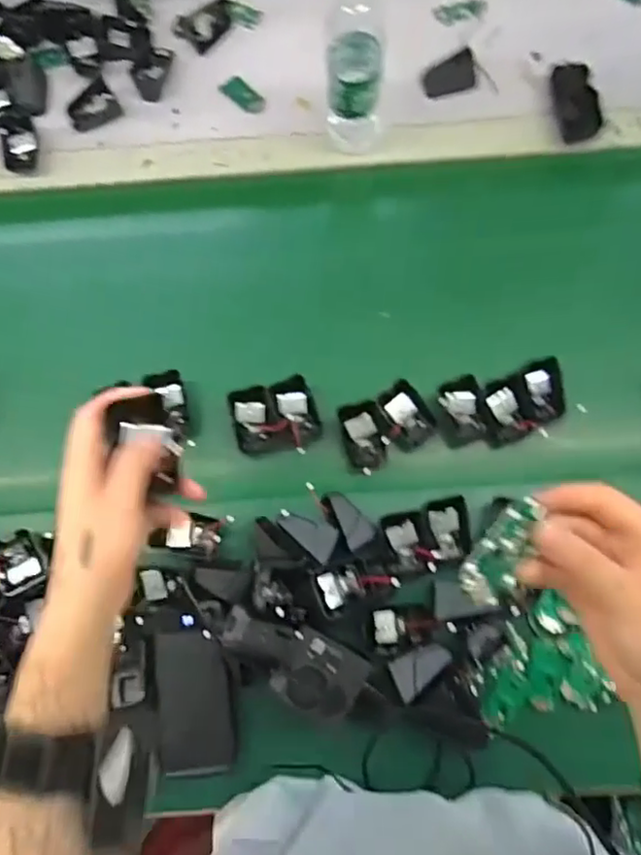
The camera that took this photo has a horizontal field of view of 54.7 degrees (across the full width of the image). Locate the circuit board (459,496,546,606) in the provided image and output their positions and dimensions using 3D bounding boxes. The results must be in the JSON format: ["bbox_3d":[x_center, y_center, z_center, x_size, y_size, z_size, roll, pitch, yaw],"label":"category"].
[{"bbox_3d":[0.096,0.067,0.323,0.061,0.005,0.034,-42,113,-22],"label":"circuit board"}]

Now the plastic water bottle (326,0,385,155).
[{"bbox_3d":[0.039,-0.393,0.654,0.065,0.201,0.057,-3,75,0],"label":"plastic water bottle"}]

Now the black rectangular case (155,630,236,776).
[{"bbox_3d":[-0.120,0.264,0.597,0.069,0.010,0.130,-1,79,-17],"label":"black rectangular case"}]

